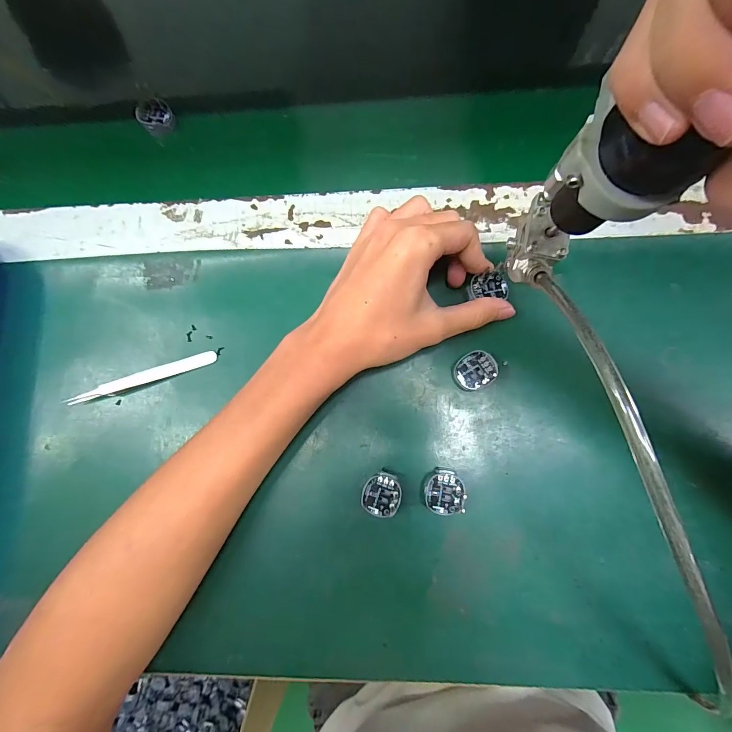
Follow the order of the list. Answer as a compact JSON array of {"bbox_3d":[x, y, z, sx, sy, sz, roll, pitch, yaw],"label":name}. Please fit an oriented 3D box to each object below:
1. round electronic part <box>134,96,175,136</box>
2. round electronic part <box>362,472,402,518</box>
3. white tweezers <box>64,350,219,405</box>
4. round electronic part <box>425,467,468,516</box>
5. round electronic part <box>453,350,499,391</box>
[{"bbox_3d":[-0.182,-0.217,0.305,0.028,0.014,0.029,-1,81,4],"label":"round electronic part"},{"bbox_3d":[0.011,0.085,0.236,0.025,0.010,0.028,10,82,6],"label":"round electronic part"},{"bbox_3d":[-0.167,0.010,0.260,0.115,0.011,0.009,-17,80,1],"label":"white tweezers"},{"bbox_3d":[0.052,0.083,0.233,0.025,0.010,0.030,-5,81,3],"label":"round electronic part"},{"bbox_3d":[0.075,0.003,0.243,0.029,0.007,0.025,-25,80,0],"label":"round electronic part"}]

